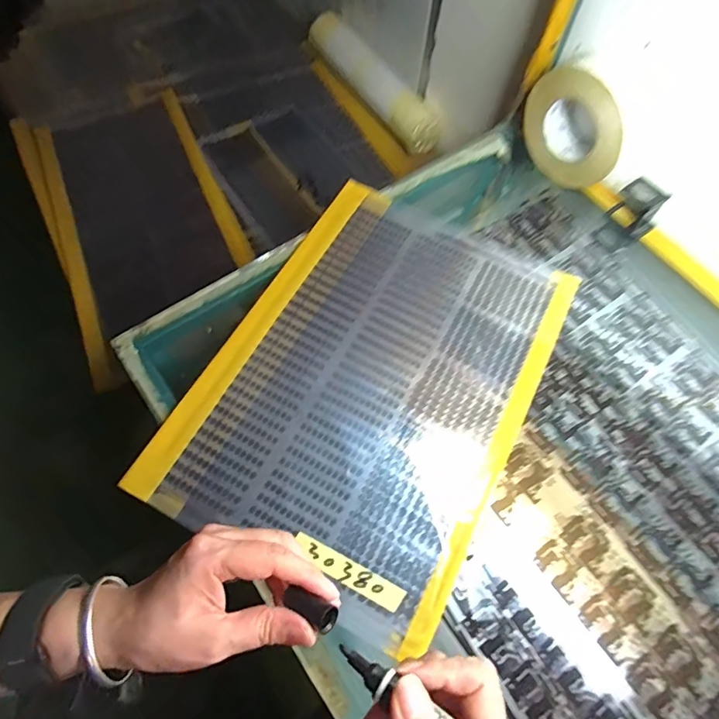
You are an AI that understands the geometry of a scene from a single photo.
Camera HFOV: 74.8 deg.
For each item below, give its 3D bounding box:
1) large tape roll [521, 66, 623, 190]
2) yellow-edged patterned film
[{"bbox_3d":[0.256,-0.281,0.585,0.026,0.135,0.140,-31,71,-15],"label":"large tape roll"},{"bbox_3d":[0.019,0.016,0.512,0.318,0.007,0.447,29,68,10],"label":"yellow-edged patterned film"}]

